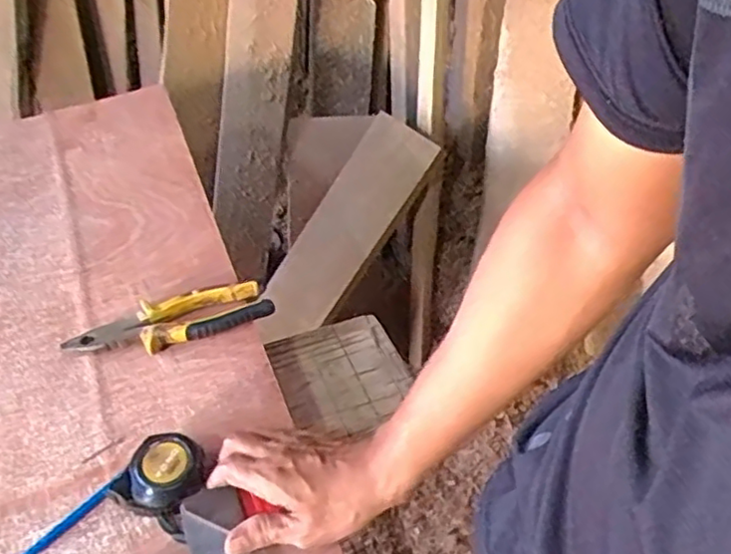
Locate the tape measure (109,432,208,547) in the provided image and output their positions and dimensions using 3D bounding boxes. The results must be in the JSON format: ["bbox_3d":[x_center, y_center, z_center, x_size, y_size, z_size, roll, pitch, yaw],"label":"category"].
[{"bbox_3d":[-0.165,0.169,0.538,0.058,0.045,0.074,12,49,13],"label":"tape measure"}]

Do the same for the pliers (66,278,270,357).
[{"bbox_3d":[-0.196,0.047,0.664,0.196,0.026,0.053,-16,48,-12],"label":"pliers"}]

